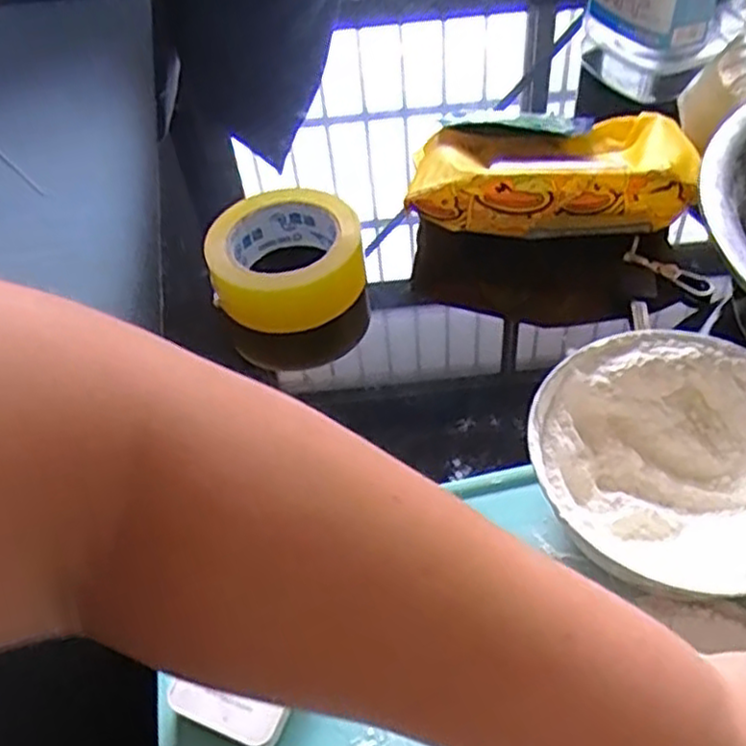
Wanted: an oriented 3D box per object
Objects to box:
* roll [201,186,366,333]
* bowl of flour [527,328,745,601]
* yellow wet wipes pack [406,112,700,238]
[{"bbox_3d":[-0.061,-0.083,0.530,0.103,0.049,0.098,-3,49,3],"label":"roll"},{"bbox_3d":[0.155,0.051,0.380,0.133,0.059,0.138,-3,49,3],"label":"bowl of flour"},{"bbox_3d":[0.126,-0.150,0.546,0.195,0.053,0.110,0,49,6],"label":"yellow wet wipes pack"}]

